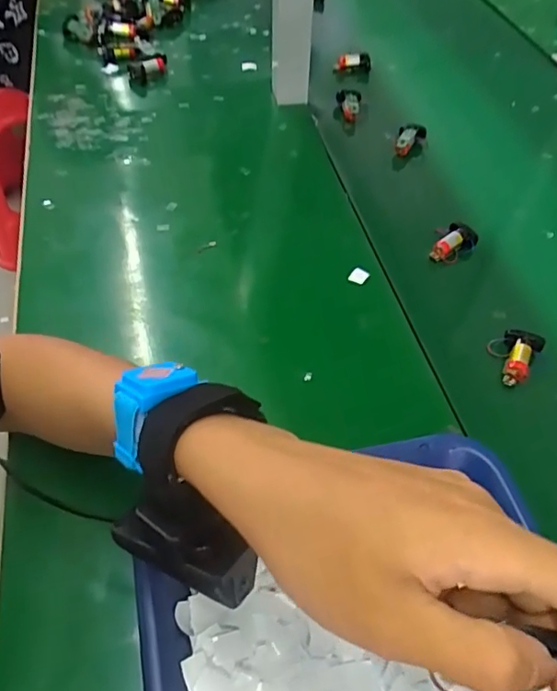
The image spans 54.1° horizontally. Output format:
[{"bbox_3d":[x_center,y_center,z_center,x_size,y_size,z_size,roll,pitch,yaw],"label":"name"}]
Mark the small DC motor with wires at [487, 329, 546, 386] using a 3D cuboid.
[{"bbox_3d":[0.202,0.010,0.477,0.039,0.027,0.047,30,57,19],"label":"small DC motor with wires"}]

